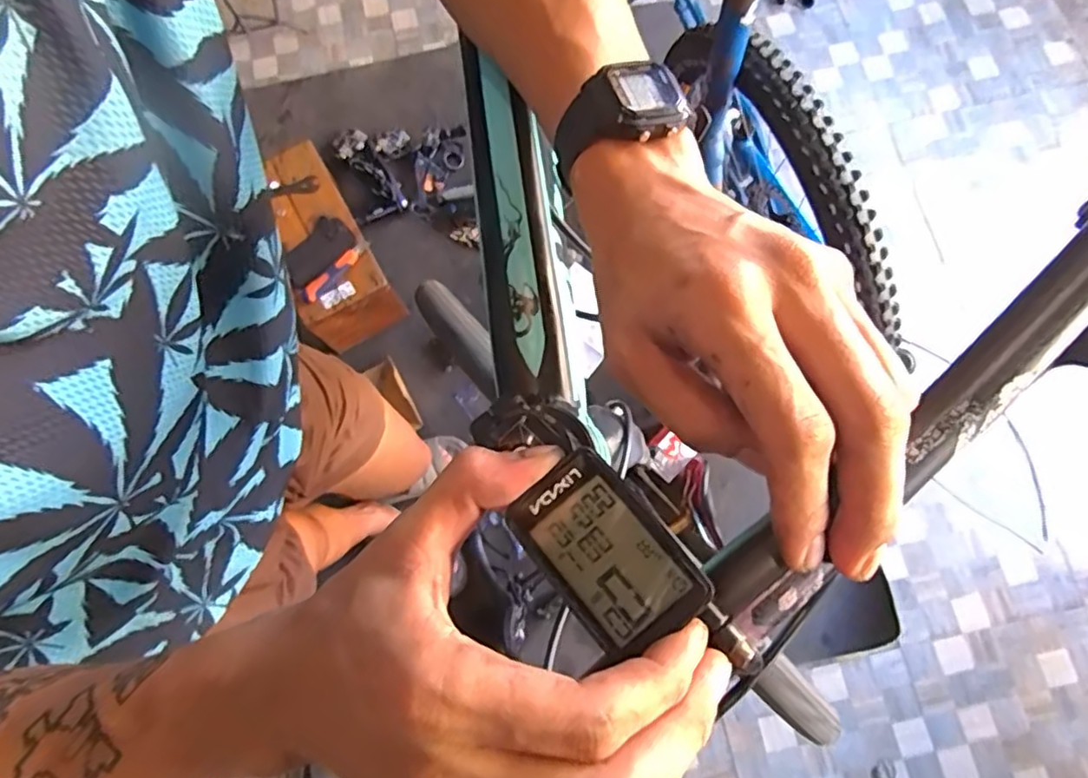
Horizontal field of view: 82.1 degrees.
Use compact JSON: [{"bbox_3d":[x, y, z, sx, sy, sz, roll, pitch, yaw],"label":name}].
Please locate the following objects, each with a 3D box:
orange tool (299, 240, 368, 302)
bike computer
[{"bbox_3d":[-0.447,-0.254,1.345,0.031,0.030,0.183,41,80,9],"label":"orange tool"},{"bbox_3d":[0.019,0.053,0.203,0.040,0.011,0.061,-40,80,-8],"label":"bike computer"}]

